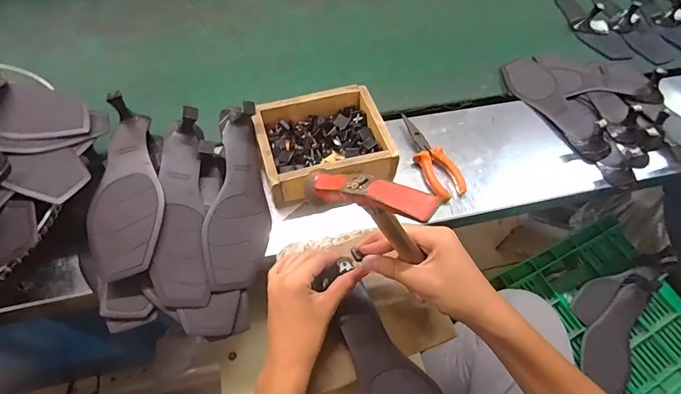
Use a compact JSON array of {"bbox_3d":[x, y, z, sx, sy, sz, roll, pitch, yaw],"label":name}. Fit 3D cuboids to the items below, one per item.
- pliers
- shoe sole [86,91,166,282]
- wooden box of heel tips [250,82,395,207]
[{"bbox_3d":[0.139,-0.063,0.592,0.051,0.024,0.152,-19,61,-13],"label":"pliers"},{"bbox_3d":[-0.272,-0.022,0.488,0.081,0.050,0.243,-13,60,-10],"label":"shoe sole"},{"bbox_3d":[-0.027,-0.084,0.561,0.179,0.052,0.169,-14,60,-11],"label":"wooden box of heel tips"}]

